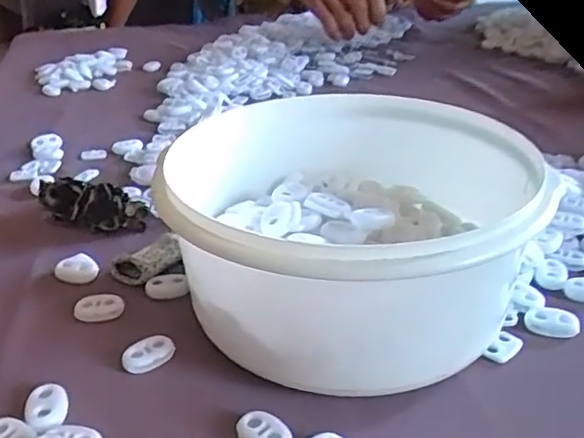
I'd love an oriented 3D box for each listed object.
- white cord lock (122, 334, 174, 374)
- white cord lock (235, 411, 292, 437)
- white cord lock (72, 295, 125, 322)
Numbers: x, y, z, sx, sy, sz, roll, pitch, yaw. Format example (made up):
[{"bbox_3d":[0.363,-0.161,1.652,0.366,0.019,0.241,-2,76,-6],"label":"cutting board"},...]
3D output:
[{"bbox_3d":[-0.062,0.058,0.260,0.022,0.007,0.014,-17,33,-25],"label":"white cord lock"},{"bbox_3d":[-0.010,0.079,0.221,0.014,0.005,0.023,-24,37,-34],"label":"white cord lock"},{"bbox_3d":[-0.092,0.042,0.290,0.023,0.007,0.010,-9,30,-13],"label":"white cord lock"}]

